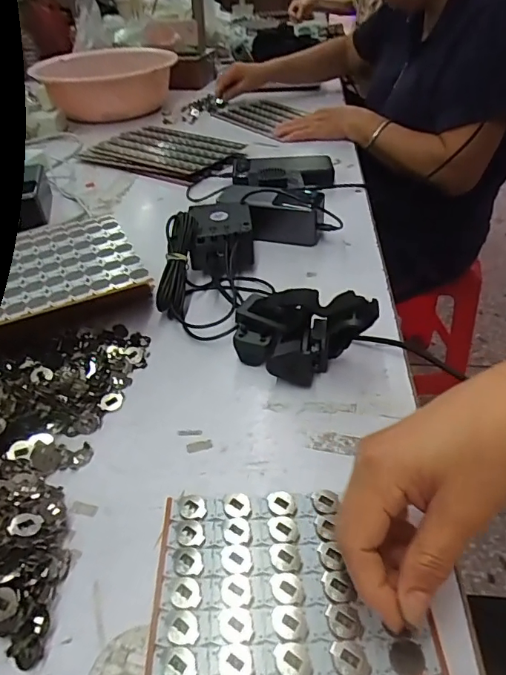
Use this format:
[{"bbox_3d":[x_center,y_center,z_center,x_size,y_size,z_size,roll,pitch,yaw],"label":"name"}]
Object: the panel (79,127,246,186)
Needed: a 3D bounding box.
[{"bbox_3d":[-0.174,-0.345,0.874,0.275,0.020,0.180,25,47,29],"label":"panel"}]

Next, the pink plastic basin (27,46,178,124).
[{"bbox_3d":[-0.348,-0.611,1.139,0.310,0.094,0.307,-6,40,-4],"label":"pink plastic basin"}]

